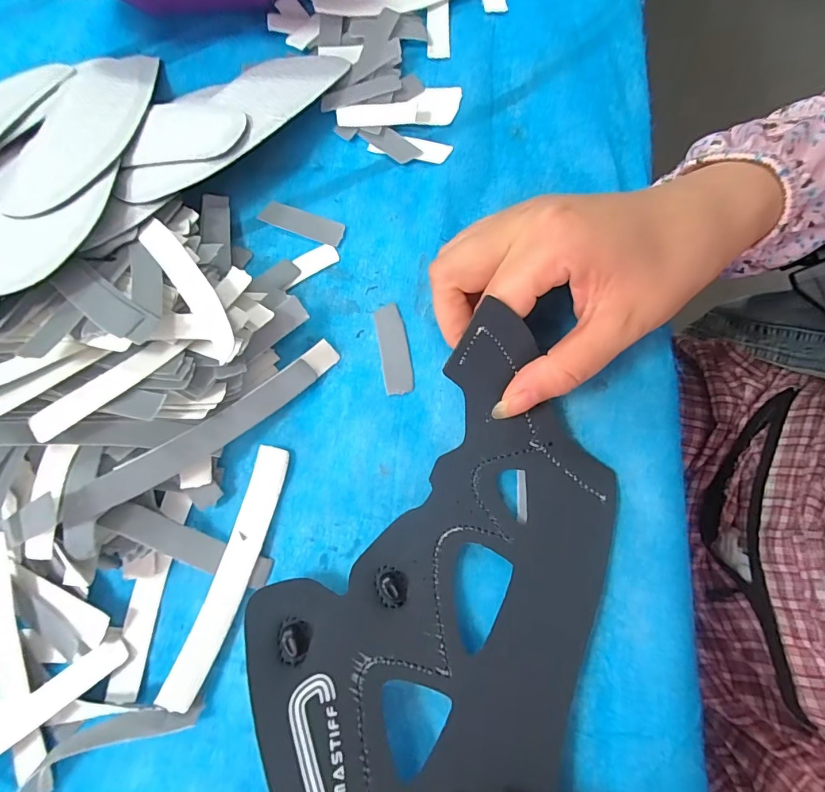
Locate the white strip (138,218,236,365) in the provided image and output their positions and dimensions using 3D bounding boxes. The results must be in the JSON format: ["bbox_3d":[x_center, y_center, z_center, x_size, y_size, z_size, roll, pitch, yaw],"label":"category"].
[{"bbox_3d":[-0.098,-0.051,0.192,0.015,0.013,0.087,-37,75,-8],"label":"white strip"}]

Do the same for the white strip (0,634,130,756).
[{"bbox_3d":[-0.156,0.128,0.167,0.091,0.010,0.013,-36,75,-8],"label":"white strip"}]

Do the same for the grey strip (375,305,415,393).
[{"bbox_3d":[-0.009,-0.023,0.214,0.014,0.004,0.046,-11,73,0],"label":"grey strip"}]

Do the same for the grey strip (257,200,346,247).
[{"bbox_3d":[-0.059,-0.093,0.232,0.046,0.004,0.013,21,75,9],"label":"grey strip"}]

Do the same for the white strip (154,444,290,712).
[{"bbox_3d":[-0.076,0.073,0.184,0.016,0.004,0.104,22,73,-15],"label":"white strip"}]

